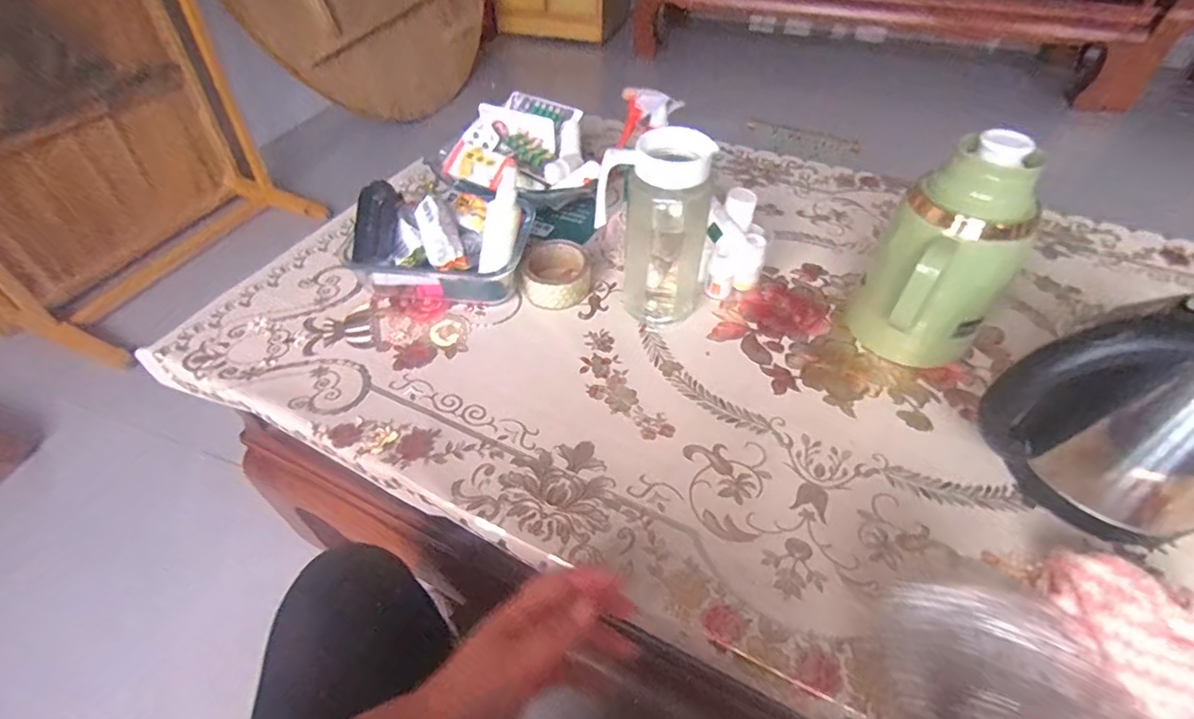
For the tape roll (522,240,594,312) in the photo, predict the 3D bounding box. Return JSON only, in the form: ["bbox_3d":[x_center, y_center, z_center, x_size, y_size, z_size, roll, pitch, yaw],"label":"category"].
[{"bbox_3d":[-0.048,-0.107,0.678,0.083,0.044,0.090,0,47,0],"label":"tape roll"}]

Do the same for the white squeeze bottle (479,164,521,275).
[{"bbox_3d":[-0.107,-0.155,0.619,0.033,0.125,0.026,37,32,30],"label":"white squeeze bottle"}]

